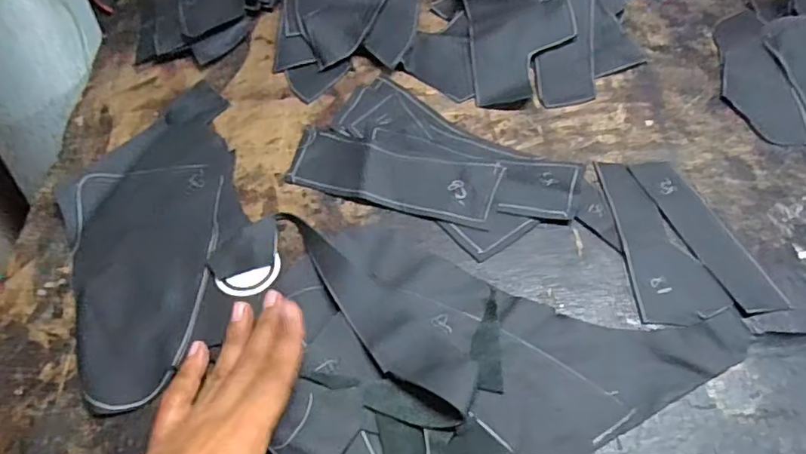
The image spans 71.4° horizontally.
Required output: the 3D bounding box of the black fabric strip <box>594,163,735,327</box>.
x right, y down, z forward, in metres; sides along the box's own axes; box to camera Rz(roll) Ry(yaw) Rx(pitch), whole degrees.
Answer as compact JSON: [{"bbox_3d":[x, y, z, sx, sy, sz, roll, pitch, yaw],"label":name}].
[{"bbox_3d":[0.159,0.005,0.349,0.049,0.004,0.115,-5,59,-1],"label":"black fabric strip"}]

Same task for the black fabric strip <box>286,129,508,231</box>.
[{"bbox_3d":[-0.007,-0.036,0.380,0.142,0.010,0.048,16,61,11],"label":"black fabric strip"}]

